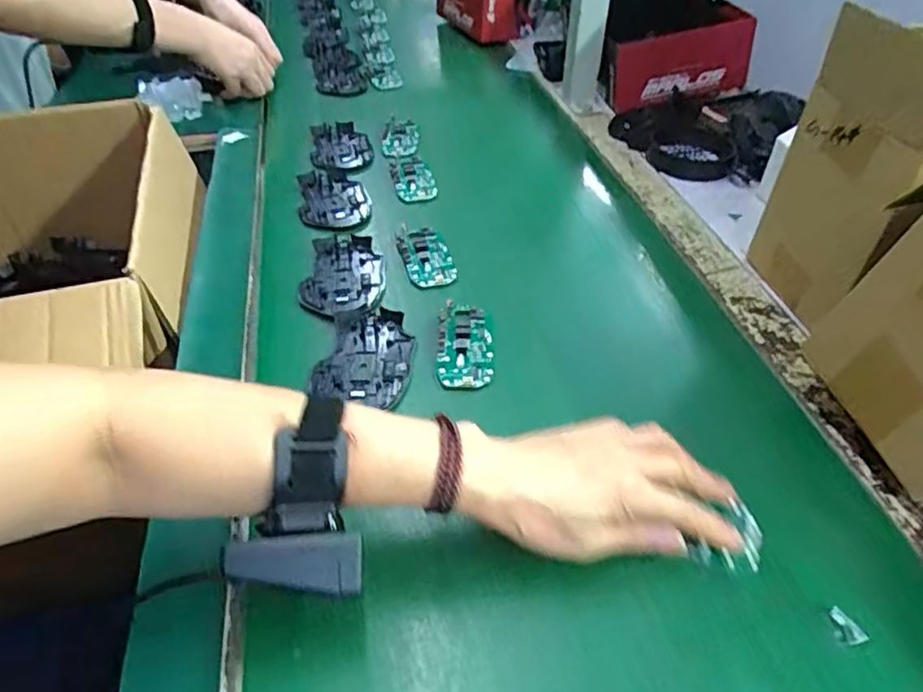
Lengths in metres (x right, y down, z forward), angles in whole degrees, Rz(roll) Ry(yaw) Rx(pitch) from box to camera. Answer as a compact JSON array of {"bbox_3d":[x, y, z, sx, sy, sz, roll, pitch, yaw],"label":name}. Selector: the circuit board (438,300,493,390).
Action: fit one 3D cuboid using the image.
[{"bbox_3d":[0.003,-0.005,0.522,0.043,0.016,0.085,-1,43,0],"label":"circuit board"}]

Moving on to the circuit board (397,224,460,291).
[{"bbox_3d":[-0.034,-0.087,0.615,0.046,0.007,0.085,-12,45,-12],"label":"circuit board"}]

